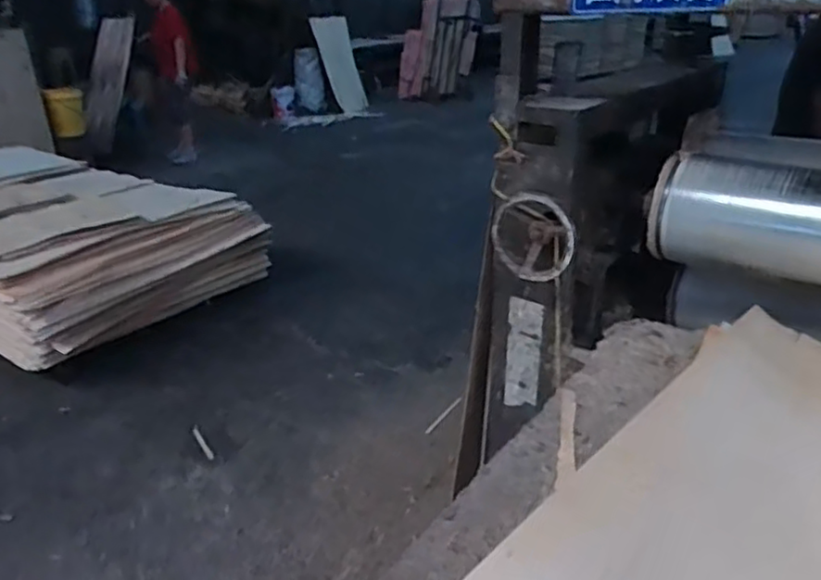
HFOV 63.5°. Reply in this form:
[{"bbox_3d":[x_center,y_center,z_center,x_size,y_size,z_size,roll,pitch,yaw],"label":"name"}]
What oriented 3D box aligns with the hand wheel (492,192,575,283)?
[{"bbox_3d":[0.221,-0.094,1.182,0.150,0.150,0.040,12,28,27],"label":"hand wheel"}]

